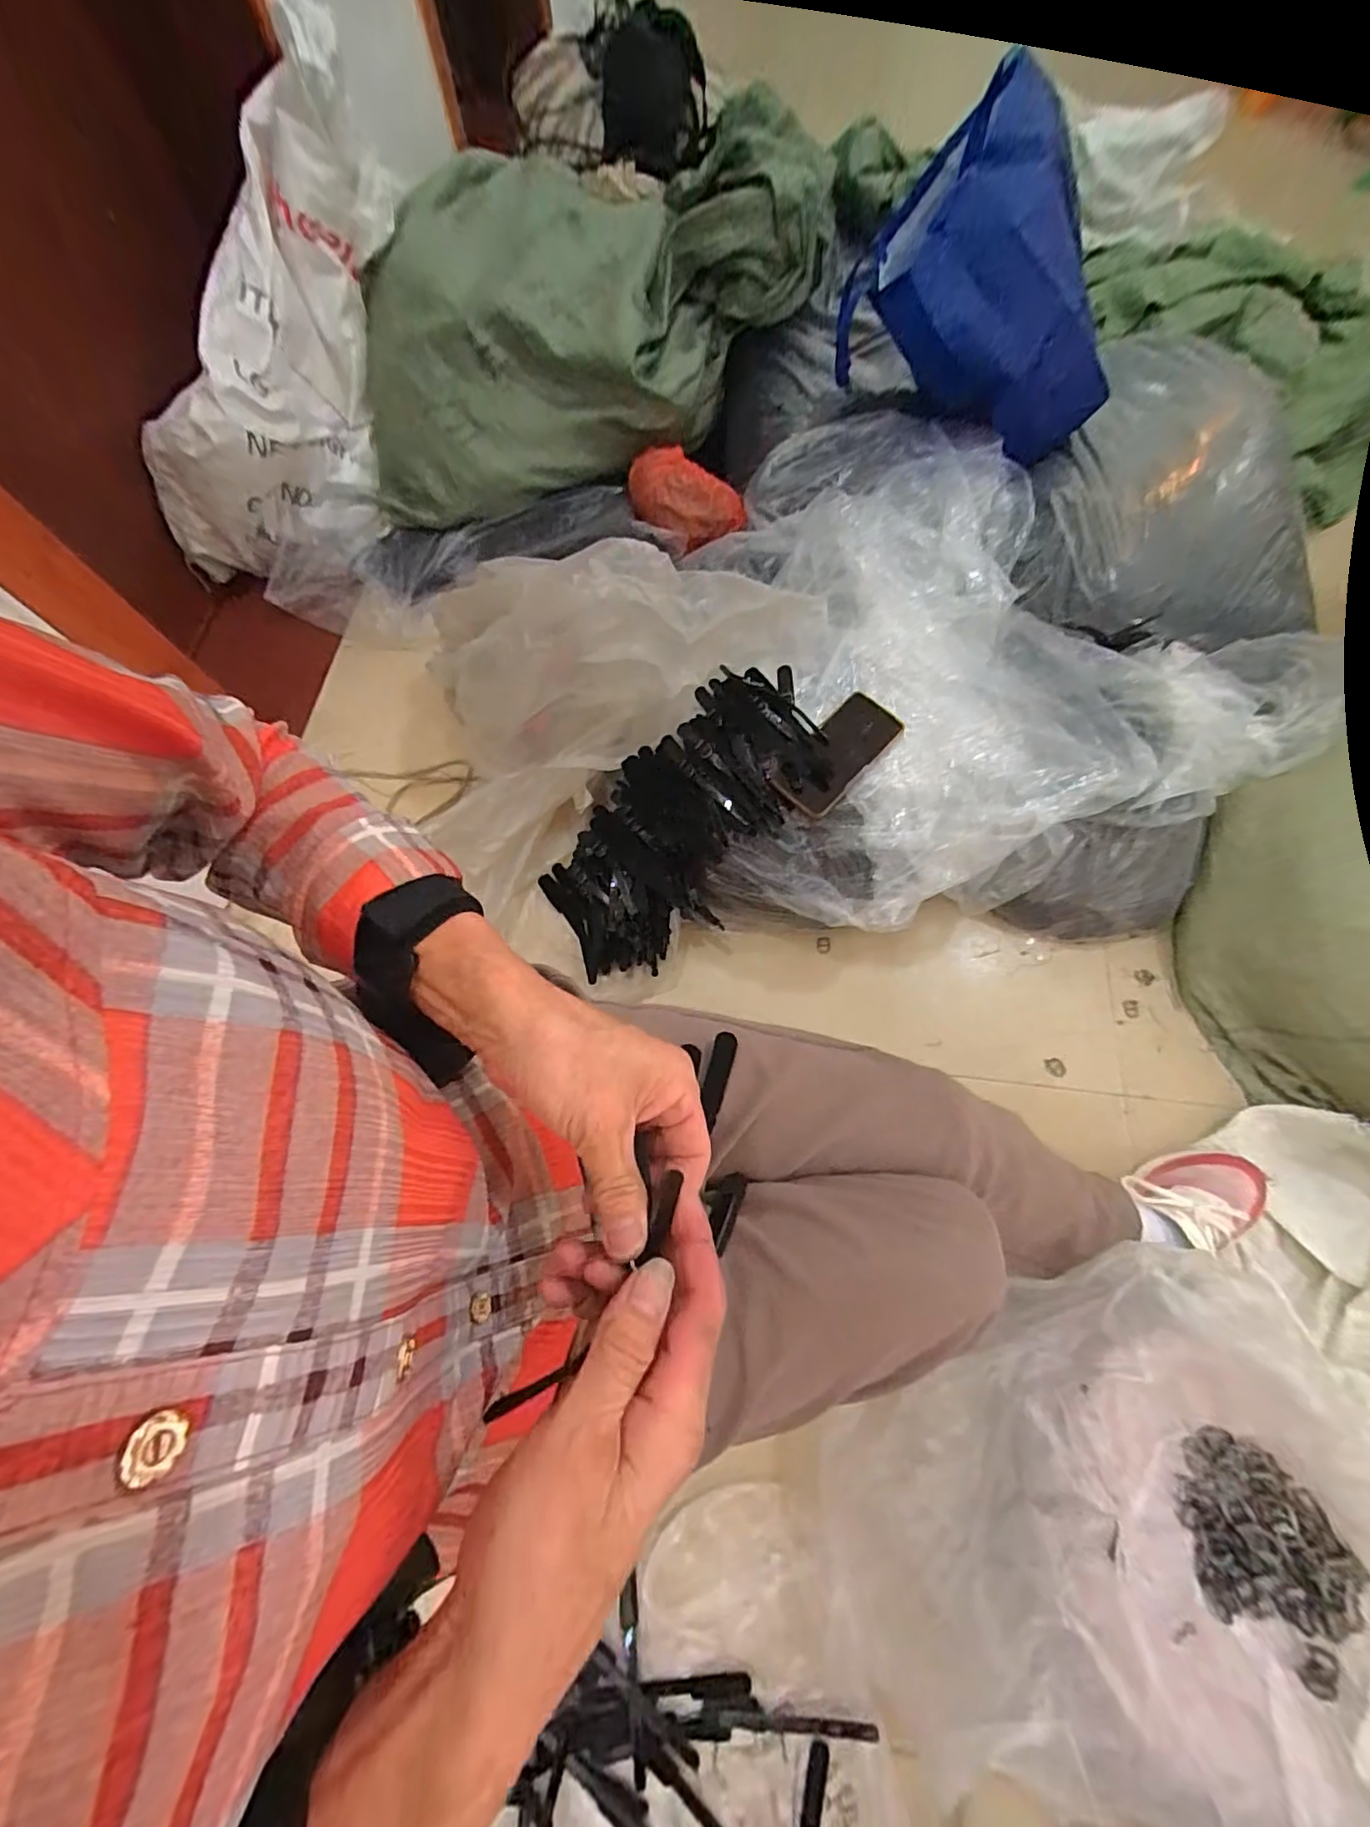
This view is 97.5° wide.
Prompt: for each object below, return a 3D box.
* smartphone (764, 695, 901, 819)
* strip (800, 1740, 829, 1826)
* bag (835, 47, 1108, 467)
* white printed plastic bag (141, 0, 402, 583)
[{"bbox_3d":[0.175,-0.188,0.694,0.078,0.015,0.154,43,83,8],"label":"smartphone"},{"bbox_3d":[0.115,0.768,0.528,0.019,0.006,0.057,13,71,7],"label":"strip"},{"bbox_3d":[0.458,-0.928,0.860,0.397,0.249,0.353,28,73,12],"label":"bag"},{"bbox_3d":[-0.521,-0.711,0.795,0.206,0.221,0.584,47,121,17],"label":"white printed plastic bag"}]

